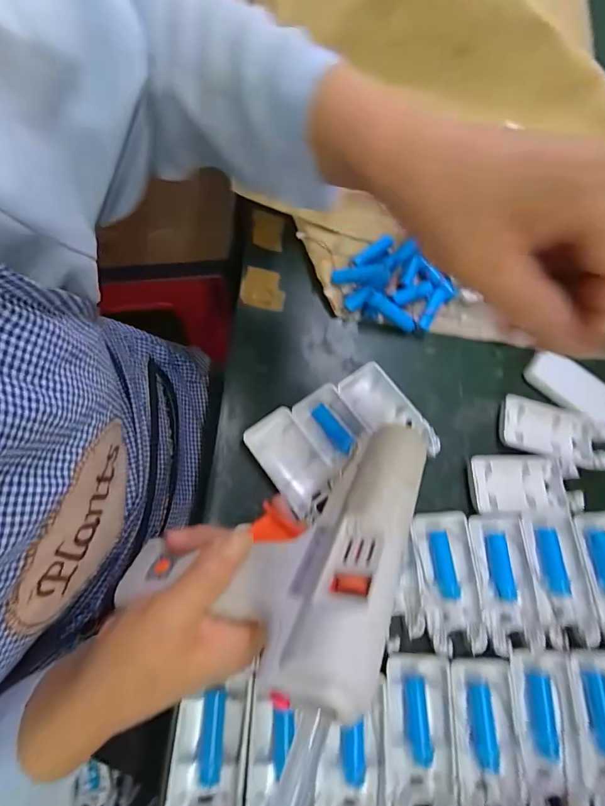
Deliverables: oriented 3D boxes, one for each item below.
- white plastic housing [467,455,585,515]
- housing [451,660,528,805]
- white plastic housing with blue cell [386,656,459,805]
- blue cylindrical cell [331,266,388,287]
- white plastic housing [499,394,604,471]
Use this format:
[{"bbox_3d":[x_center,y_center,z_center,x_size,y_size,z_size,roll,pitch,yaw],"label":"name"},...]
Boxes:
[{"bbox_3d":[0.186,0.067,0.328,0.096,0.013,0.046,1,71,-7],"label":"white plastic housing"},{"bbox_3d":[0.123,0.226,0.263,0.046,0.014,0.093,4,70,-6],"label":"housing"},{"bbox_3d":[0.078,0.223,0.264,0.042,0.019,0.092,5,70,-6],"label":"white plastic housing with blue cell"},{"bbox_3d":[0.052,-0.117,0.368,0.050,0.014,0.015,4,66,16],"label":"blue cylindrical cell"},{"bbox_3d":[0.219,0.025,0.346,0.091,0.007,0.047,13,68,4],"label":"white plastic housing"}]

